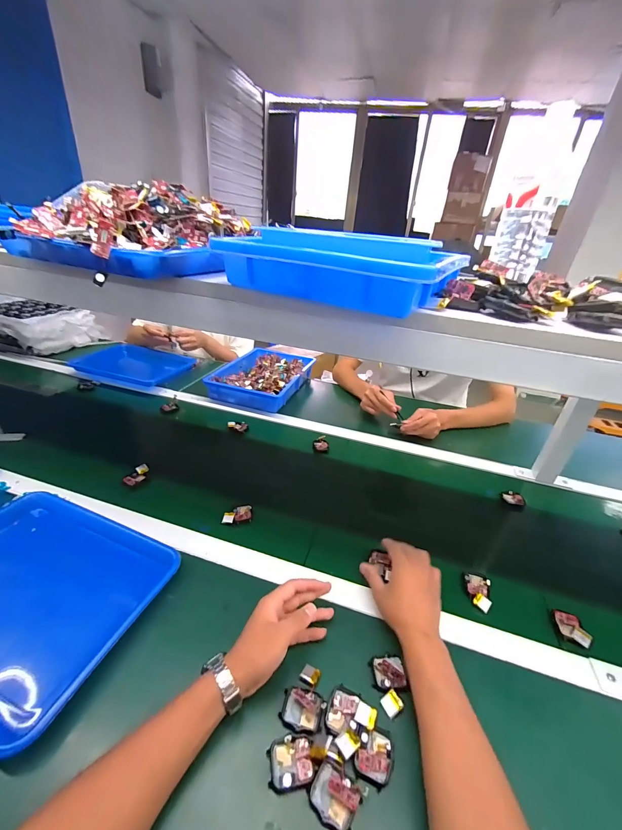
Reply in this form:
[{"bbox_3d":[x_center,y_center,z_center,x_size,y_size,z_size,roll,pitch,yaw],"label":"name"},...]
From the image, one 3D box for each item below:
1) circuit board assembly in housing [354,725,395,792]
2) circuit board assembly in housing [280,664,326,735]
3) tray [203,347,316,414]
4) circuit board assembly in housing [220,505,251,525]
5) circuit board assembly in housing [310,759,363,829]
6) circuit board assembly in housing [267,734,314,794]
[{"bbox_3d":[0.067,0.357,0.347,0.038,0.011,0.040,16,32,18],"label":"circuit board assembly in housing"},{"bbox_3d":[-0.005,0.328,0.385,0.047,0.013,0.062,15,32,17],"label":"circuit board assembly in housing"},{"bbox_3d":[-0.156,-0.133,1.102,0.260,0.058,0.359,13,31,13],"label":"tray"},{"bbox_3d":[-0.138,0.188,0.618,0.054,0.017,0.035,-4,32,-15],"label":"circuit board assembly in housing"},{"bbox_3d":[0.023,0.374,0.324,0.045,0.017,0.037,22,34,26],"label":"circuit board assembly in housing"},{"bbox_3d":[-0.021,0.358,0.342,0.046,0.005,0.039,-3,31,-14],"label":"circuit board assembly in housing"}]

